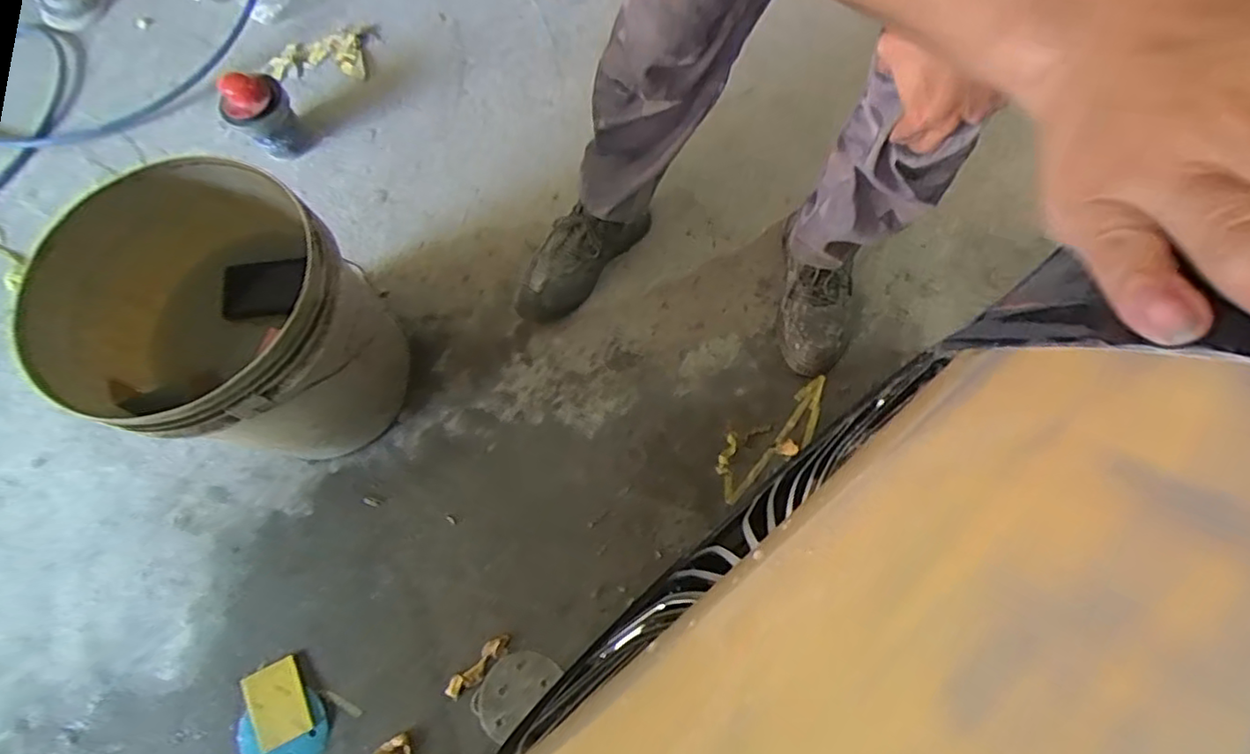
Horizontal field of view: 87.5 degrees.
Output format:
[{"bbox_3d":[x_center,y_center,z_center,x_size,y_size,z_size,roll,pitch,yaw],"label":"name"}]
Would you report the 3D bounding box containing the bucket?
[{"bbox_3d":[-0.460,-0.048,0.792,0.271,0.346,0.302,31,77,11],"label":"bucket"}]

